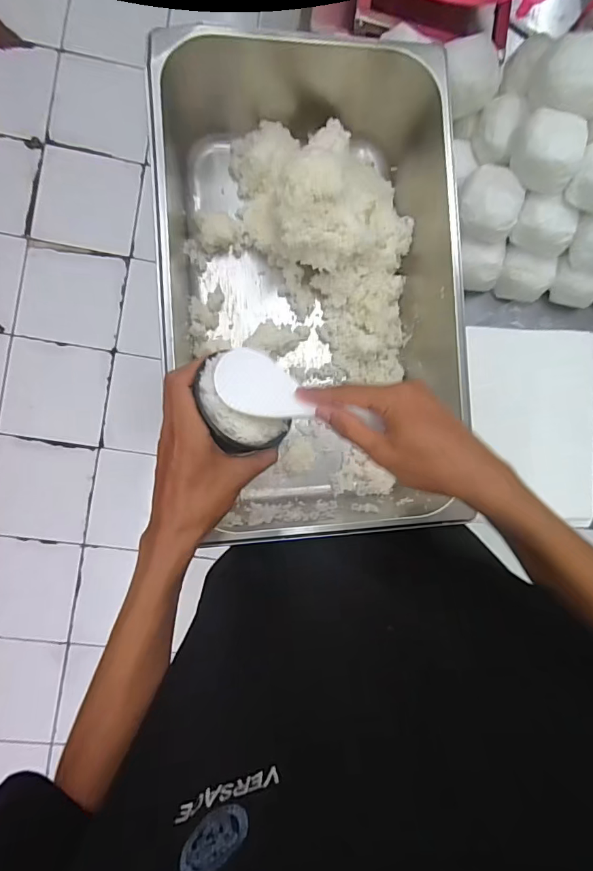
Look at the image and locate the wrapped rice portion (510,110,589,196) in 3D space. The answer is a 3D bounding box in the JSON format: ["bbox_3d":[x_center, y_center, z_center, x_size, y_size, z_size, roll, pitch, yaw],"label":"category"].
[{"bbox_3d":[0.296,-0.332,0.527,0.077,0.045,0.071,0,89,-8],"label":"wrapped rice portion"}]

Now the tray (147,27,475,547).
[{"bbox_3d":[0.017,-0.169,0.538,0.309,0.138,0.546,-3,89,-8],"label":"tray"}]

